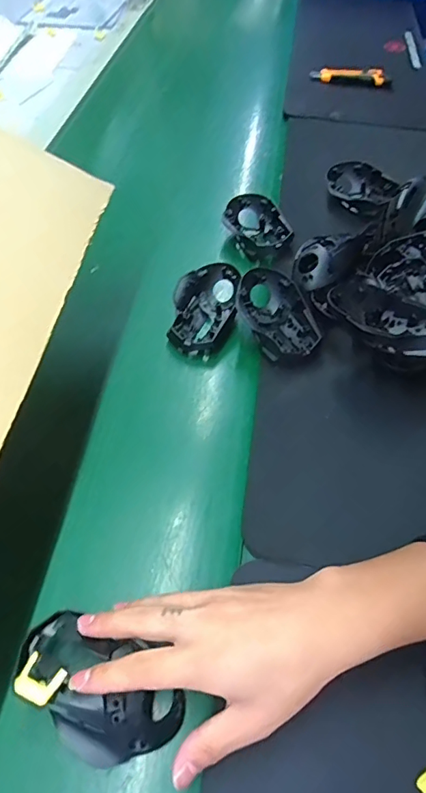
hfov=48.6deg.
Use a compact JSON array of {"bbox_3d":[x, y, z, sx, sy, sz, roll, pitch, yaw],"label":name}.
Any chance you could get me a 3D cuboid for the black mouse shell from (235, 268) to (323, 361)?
[{"bbox_3d":[0.069,-0.088,0.517,0.074,0.042,0.108,-27,58,-15],"label":"black mouse shell"}]

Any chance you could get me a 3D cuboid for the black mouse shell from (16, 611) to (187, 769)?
[{"bbox_3d":[-0.077,0.194,0.316,0.115,0.030,0.067,37,64,13],"label":"black mouse shell"}]

